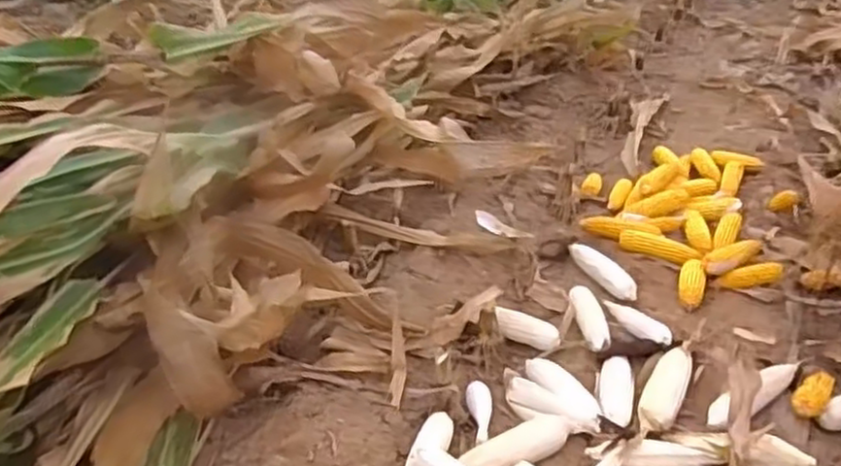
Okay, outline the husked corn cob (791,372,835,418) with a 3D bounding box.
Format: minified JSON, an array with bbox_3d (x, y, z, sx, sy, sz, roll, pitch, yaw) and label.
[{"bbox_3d":[0.663,0.276,1.211,0.050,0.039,0.097,17,46,34],"label":"husked corn cob"}]

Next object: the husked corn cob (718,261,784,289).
[{"bbox_3d":[0.701,0.099,1.536,0.127,0.037,0.040,-18,17,39],"label":"husked corn cob"}]

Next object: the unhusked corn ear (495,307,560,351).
[{"bbox_3d":[0.206,0.189,1.405,0.138,0.052,0.047,23,33,-3],"label":"unhusked corn ear"}]

